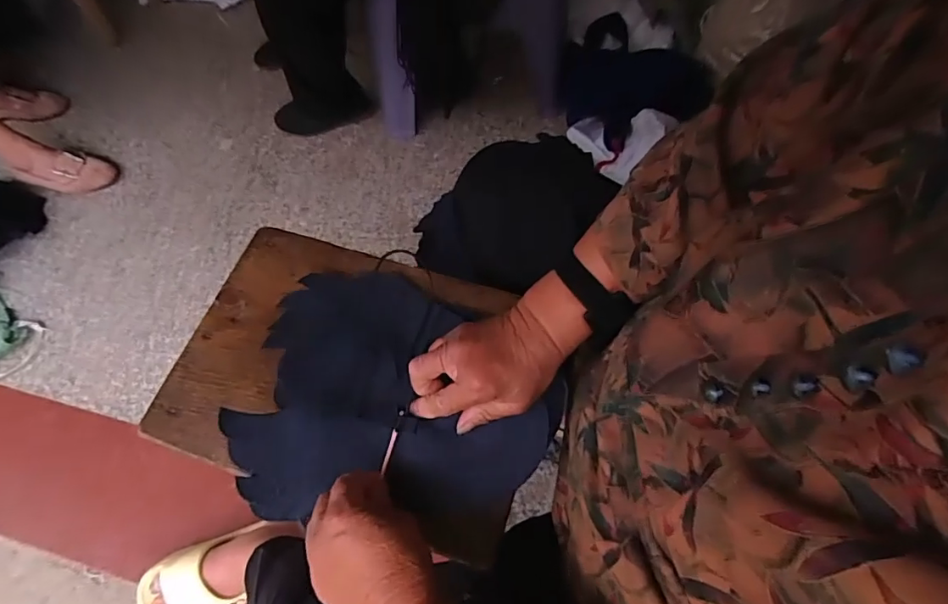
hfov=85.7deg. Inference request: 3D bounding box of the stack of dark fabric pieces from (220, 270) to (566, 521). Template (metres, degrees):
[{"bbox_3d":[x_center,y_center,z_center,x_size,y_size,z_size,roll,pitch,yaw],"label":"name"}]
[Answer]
[{"bbox_3d":[-0.065,0.065,0.438,0.259,0.028,0.208,-4,65,1],"label":"stack of dark fabric pieces"}]

